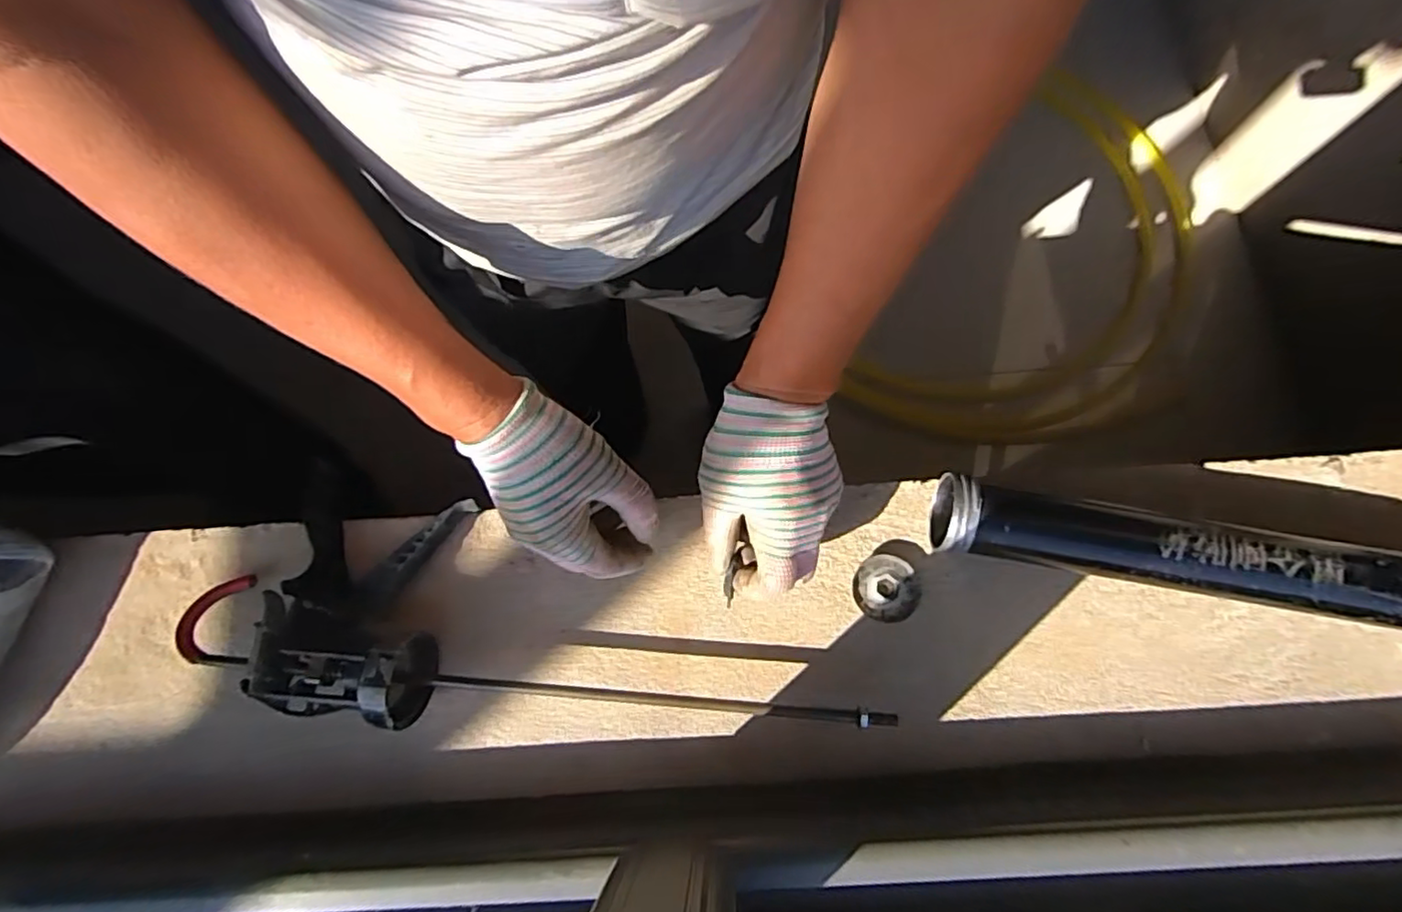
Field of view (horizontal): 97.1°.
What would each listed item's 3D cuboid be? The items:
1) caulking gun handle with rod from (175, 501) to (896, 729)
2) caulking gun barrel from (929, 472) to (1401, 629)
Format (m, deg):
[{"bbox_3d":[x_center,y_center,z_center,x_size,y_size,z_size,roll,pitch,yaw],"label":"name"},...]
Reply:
[{"bbox_3d":[-0.128,0.111,0.443,0.495,0.063,0.150,-1,73,2],"label":"caulking gun handle with rod"},{"bbox_3d":[0.395,0.080,0.430,0.451,0.066,0.054,9,74,5],"label":"caulking gun barrel"}]

